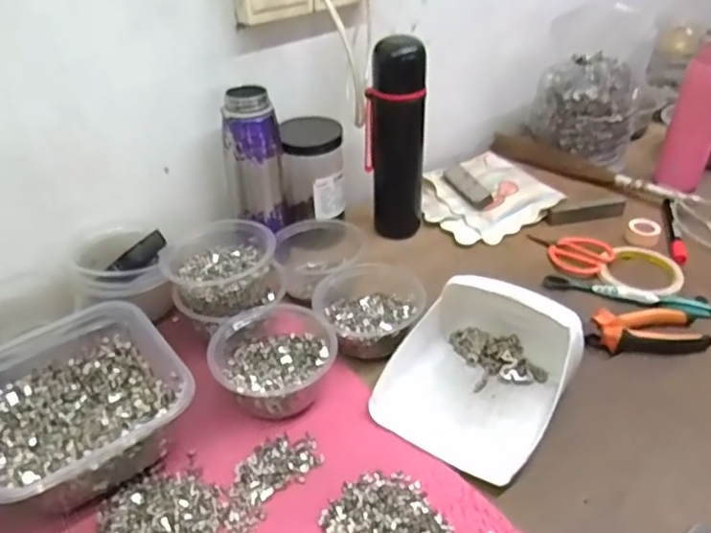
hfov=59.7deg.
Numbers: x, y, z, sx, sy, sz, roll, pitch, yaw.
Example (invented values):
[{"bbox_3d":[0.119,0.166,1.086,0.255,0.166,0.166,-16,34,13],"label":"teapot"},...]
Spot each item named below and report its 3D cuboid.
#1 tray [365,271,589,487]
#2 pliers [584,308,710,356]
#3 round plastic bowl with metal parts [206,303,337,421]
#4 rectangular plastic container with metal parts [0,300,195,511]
[{"bbox_3d":[0.117,0.088,0.585,0.159,0.082,0.182,25,45,28],"label":"tray"},{"bbox_3d":[0.308,0.068,0.661,0.122,0.020,0.050,-2,38,-3],"label":"pliers"},{"bbox_3d":[-0.076,0.085,0.599,0.109,0.064,0.116,0,38,0],"label":"round plastic bowl with metal parts"},{"bbox_3d":[-0.249,0.122,0.549,0.169,0.070,0.170,-25,45,-29],"label":"rectangular plastic container with metal parts"}]

